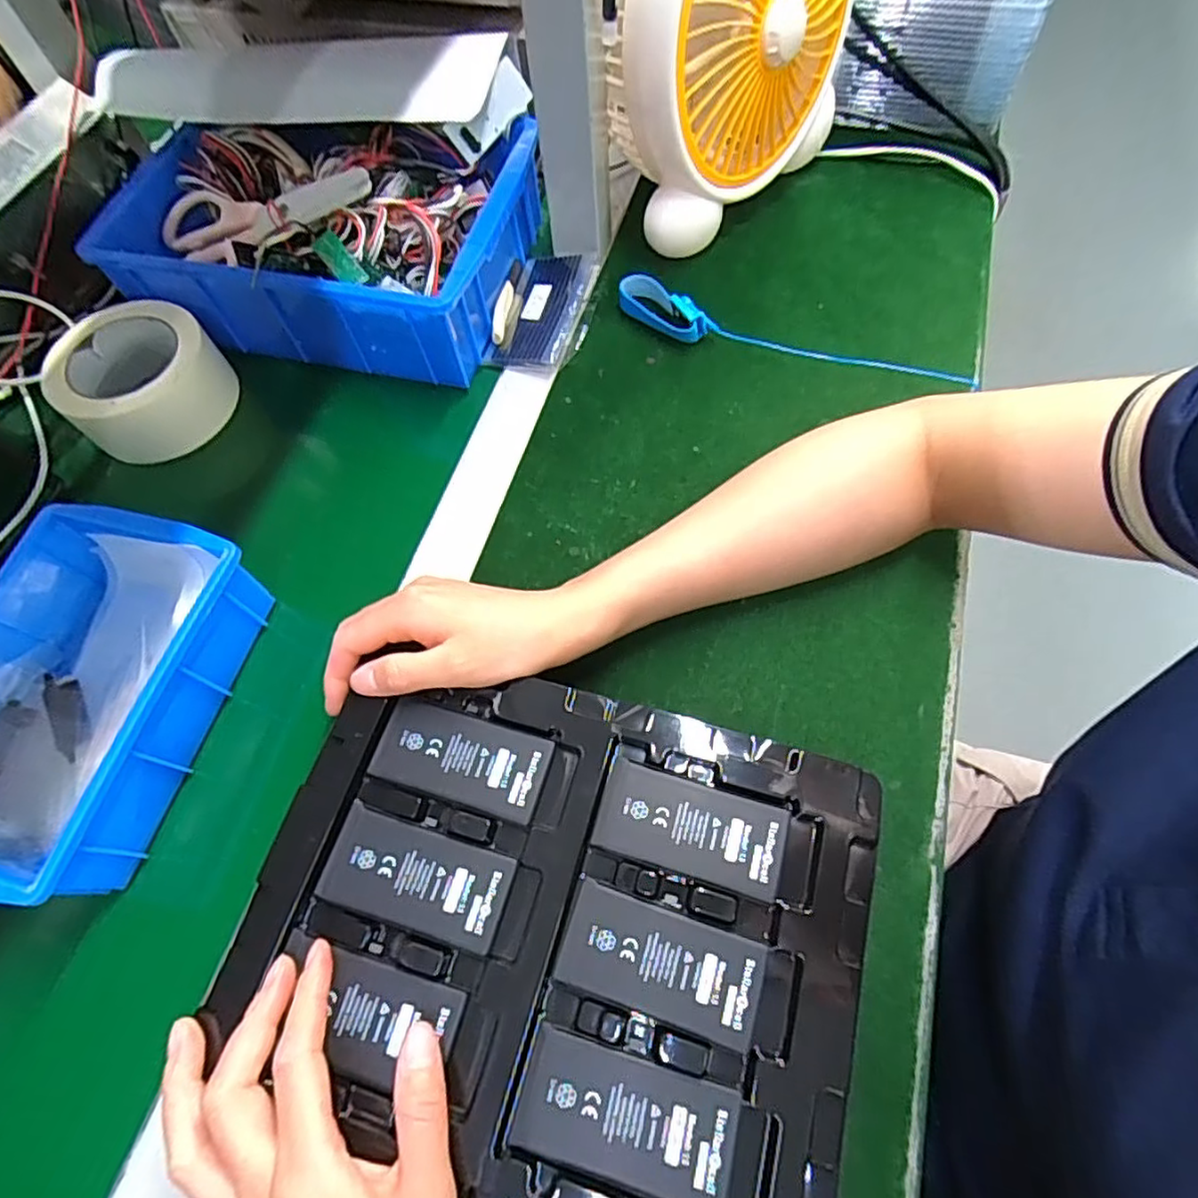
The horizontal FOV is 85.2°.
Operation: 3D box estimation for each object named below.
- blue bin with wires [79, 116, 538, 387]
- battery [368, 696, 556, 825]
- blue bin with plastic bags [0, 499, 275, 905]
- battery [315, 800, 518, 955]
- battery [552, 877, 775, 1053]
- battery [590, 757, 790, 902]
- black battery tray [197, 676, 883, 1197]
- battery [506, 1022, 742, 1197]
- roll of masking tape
[{"bbox_3d":[-0.205,-0.280,0.500,0.289,0.093,0.184,11,66,8],"label":"blue bin with wires"},{"bbox_3d":[-0.070,0.080,0.332,0.087,0.004,0.043,14,67,9],"label":"battery"},{"bbox_3d":[-0.297,0.052,0.370,0.135,0.057,0.196,12,66,9],"label":"blue bin with plastic bags"},{"bbox_3d":[-0.087,0.131,0.310,0.088,0.004,0.043,14,67,10],"label":"battery"},{"bbox_3d":[0.029,0.161,0.289,0.089,0.004,0.042,16,67,10],"label":"battery"},{"bbox_3d":[0.044,0.109,0.313,0.087,0.004,0.043,14,67,10],"label":"battery"},{"bbox_3d":[-0.024,0.148,0.298,0.271,0.009,0.216,14,67,9],"label":"black battery tray"},{"bbox_3d":[0.011,0.213,0.268,0.087,0.004,0.044,13,66,9],"label":"battery"},{"bbox_3d":[-0.334,-0.160,0.482,0.110,0.055,0.110,-1,65,3],"label":"roll of masking tape"}]

